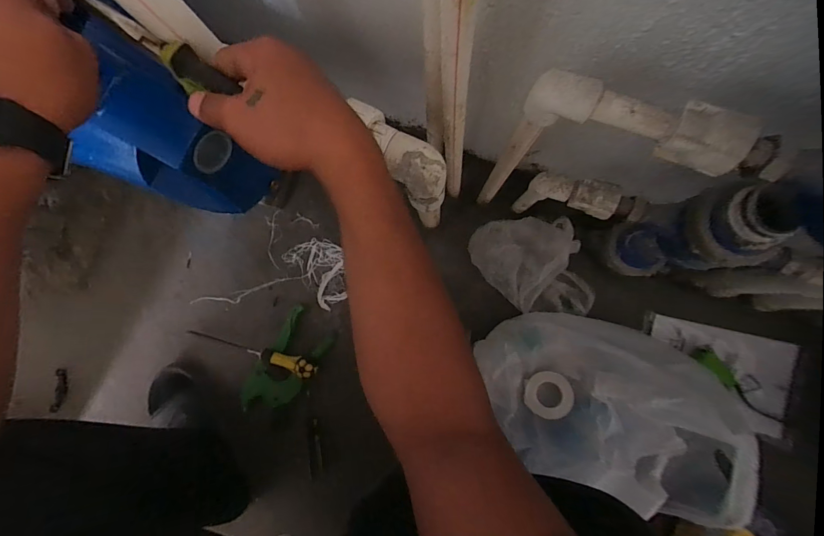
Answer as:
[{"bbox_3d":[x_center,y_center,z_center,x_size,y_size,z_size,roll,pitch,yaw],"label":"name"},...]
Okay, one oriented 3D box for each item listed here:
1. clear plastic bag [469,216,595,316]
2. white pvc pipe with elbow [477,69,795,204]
[{"bbox_3d":[0.178,0.001,0.548,0.179,0.063,0.147,-5,88,5],"label":"clear plastic bag"},{"bbox_3d":[0.168,-0.094,0.346,0.184,0.219,0.041,13,90,5],"label":"white pvc pipe with elbow"}]

